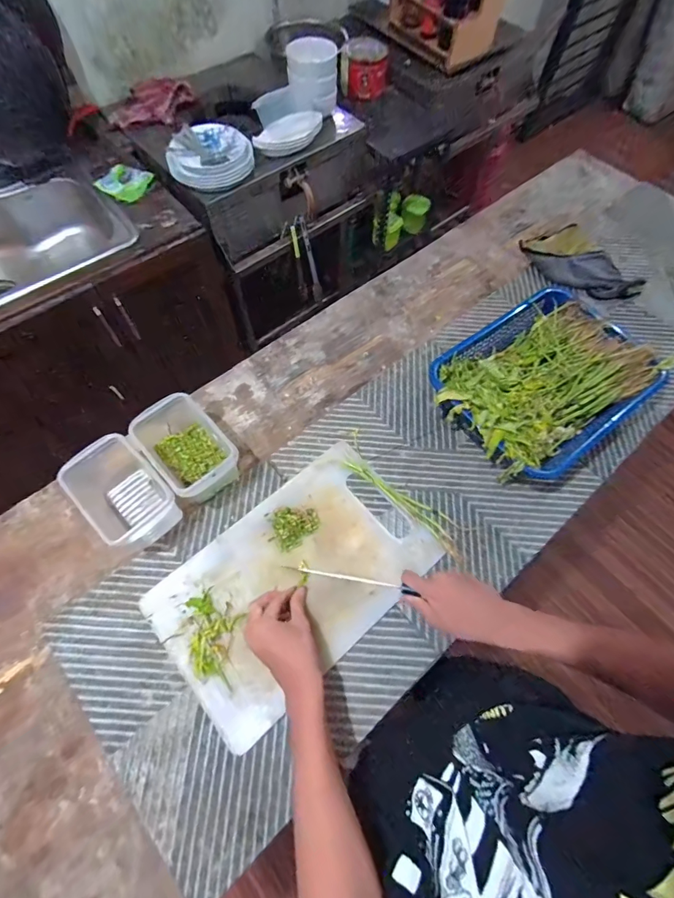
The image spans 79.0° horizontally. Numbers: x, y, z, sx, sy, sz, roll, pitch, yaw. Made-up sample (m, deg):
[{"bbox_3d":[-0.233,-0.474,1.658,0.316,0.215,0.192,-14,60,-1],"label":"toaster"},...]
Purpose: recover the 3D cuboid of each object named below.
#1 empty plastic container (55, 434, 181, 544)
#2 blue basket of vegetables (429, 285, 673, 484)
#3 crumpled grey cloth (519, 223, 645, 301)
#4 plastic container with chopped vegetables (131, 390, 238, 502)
[{"bbox_3d":[-0.317,0.071,0.623,0.105,0.104,0.158,-41,70,-16],"label":"empty plastic container"},{"bbox_3d":[0.338,-0.106,0.696,0.324,0.098,0.262,-36,69,-15],"label":"blue basket of vegetables"},{"bbox_3d":[0.505,-0.390,0.855,0.113,0.058,0.237,-36,69,-15],"label":"crumpled grey cloth"},{"bbox_3d":[-0.234,0.003,0.650,0.101,0.099,0.171,-40,70,-16],"label":"plastic container with chopped vegetables"}]

